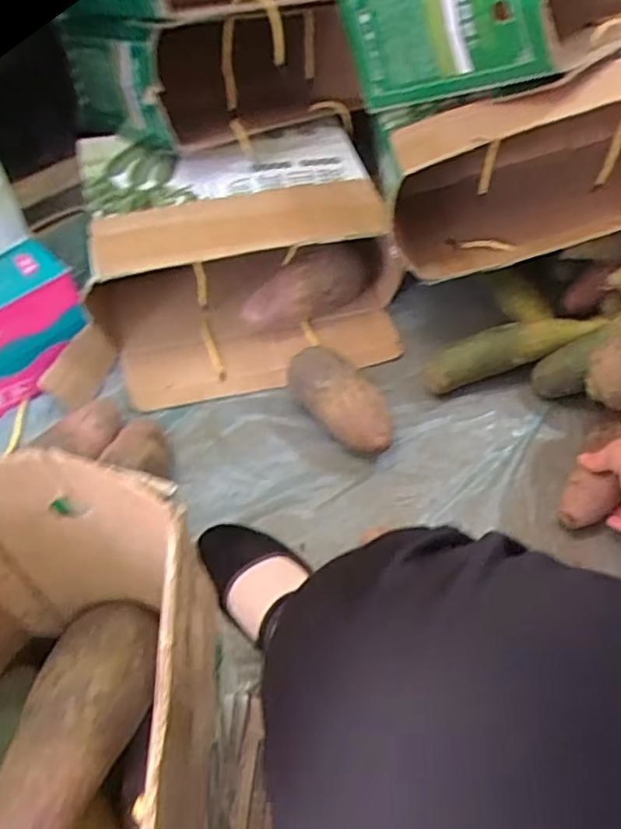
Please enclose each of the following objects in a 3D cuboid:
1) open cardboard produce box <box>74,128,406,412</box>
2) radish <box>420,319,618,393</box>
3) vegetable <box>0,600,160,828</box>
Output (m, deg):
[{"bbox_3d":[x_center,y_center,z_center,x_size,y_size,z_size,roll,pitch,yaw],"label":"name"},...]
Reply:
[{"bbox_3d":[-0.082,-0.197,0.778,0.364,0.143,0.308,-13,56,-10],"label":"open cardboard produce box"},{"bbox_3d":[0.238,-0.072,0.746,0.213,0.070,0.049,-15,56,-11],"label":"radish"},{"bbox_3d":[-0.126,0.173,0.339,0.060,0.047,0.151,7,55,4],"label":"vegetable"}]

